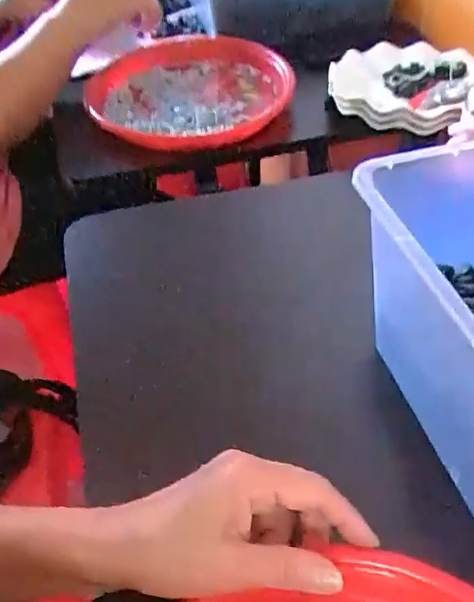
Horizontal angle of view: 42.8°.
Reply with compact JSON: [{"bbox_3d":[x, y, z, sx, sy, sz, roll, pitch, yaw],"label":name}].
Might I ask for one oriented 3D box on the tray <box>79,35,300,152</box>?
[{"bbox_3d":[-0.060,-0.255,0.720,0.252,0.044,0.240,-33,52,-26],"label":"tray"}]

